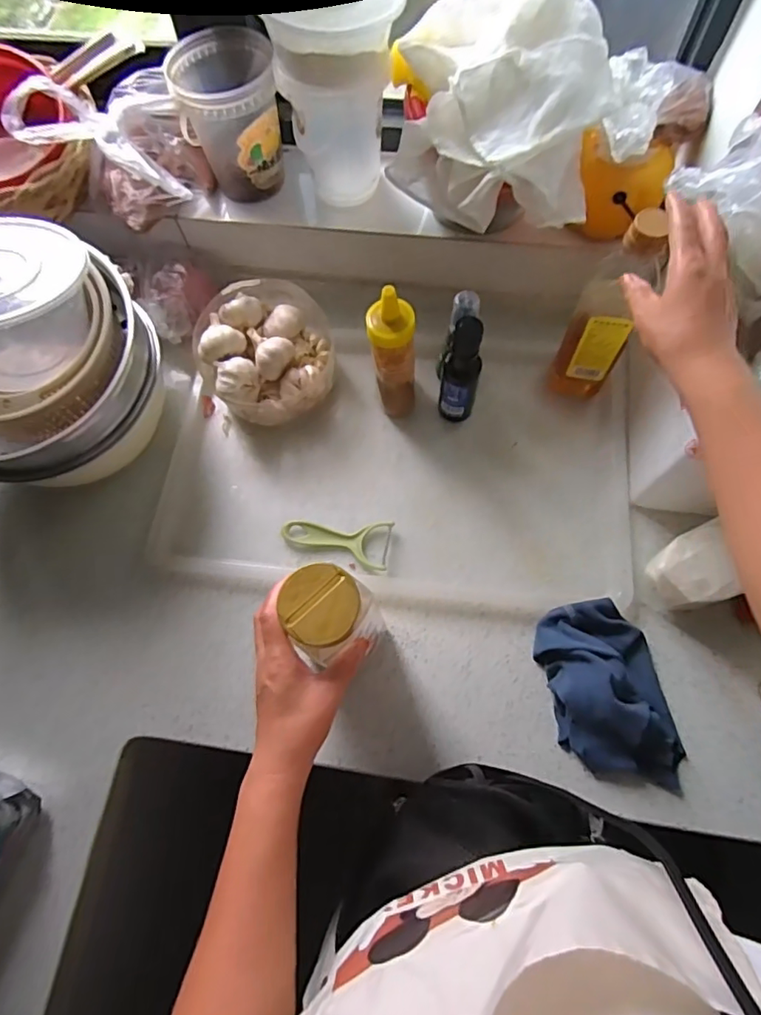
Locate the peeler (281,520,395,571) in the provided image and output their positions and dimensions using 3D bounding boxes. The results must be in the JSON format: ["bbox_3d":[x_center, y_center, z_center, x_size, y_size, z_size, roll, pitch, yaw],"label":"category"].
[{"bbox_3d":[-0.051,0.043,0.623,0.126,0.011,0.055,1,69,3],"label":"peeler"}]

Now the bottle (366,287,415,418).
[{"bbox_3d":[0.016,-0.163,0.611,0.054,0.183,0.049,-7,69,-1],"label":"bottle"}]

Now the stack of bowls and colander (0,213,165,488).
[{"bbox_3d":[-0.374,-0.145,0.576,0.222,0.252,0.240,23,72,10],"label":"stack of bowls and colander"}]

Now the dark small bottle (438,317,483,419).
[{"bbox_3d":[0.093,-0.151,0.615,0.044,0.156,0.045,9,70,6],"label":"dark small bottle"}]

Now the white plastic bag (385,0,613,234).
[{"bbox_3d":[0.118,-0.388,0.537,0.207,0.153,0.205,5,69,4],"label":"white plastic bag"}]

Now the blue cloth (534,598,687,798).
[{"bbox_3d":[0.230,0.182,0.526,0.115,0.059,0.178,-12,69,-3],"label":"blue cloth"}]

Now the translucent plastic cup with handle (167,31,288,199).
[{"bbox_3d":[-0.172,-0.456,0.634,0.116,0.129,0.110,-15,69,-4],"label":"translucent plastic cup with handle"}]

